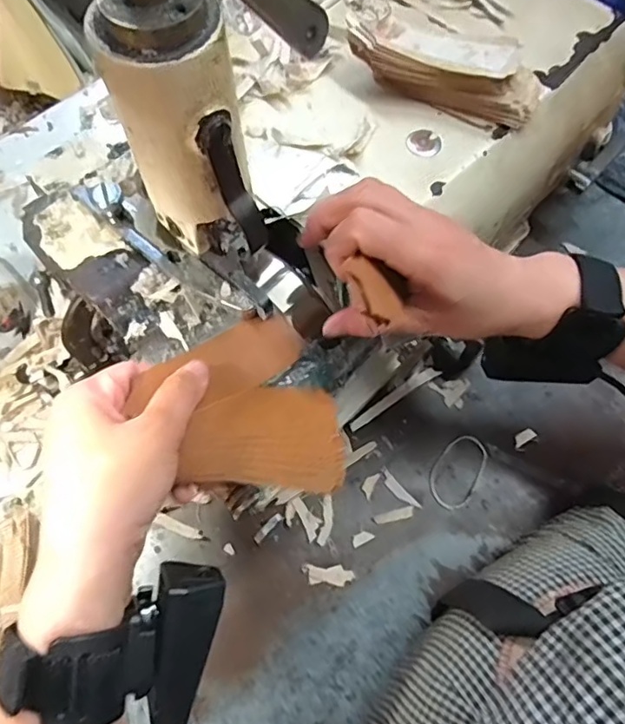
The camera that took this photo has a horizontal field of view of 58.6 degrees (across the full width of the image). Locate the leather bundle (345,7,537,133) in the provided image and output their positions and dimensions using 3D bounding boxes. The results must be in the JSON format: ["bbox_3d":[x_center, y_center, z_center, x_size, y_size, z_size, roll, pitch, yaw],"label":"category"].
[{"bbox_3d":[0.092,-0.206,0.394,0.133,0.035,0.045,19,69,7],"label":"leather bundle"}]

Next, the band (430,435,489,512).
[{"bbox_3d":[0.116,0.086,0.442,0.035,0.004,0.062,32,71,12],"label":"band"}]

